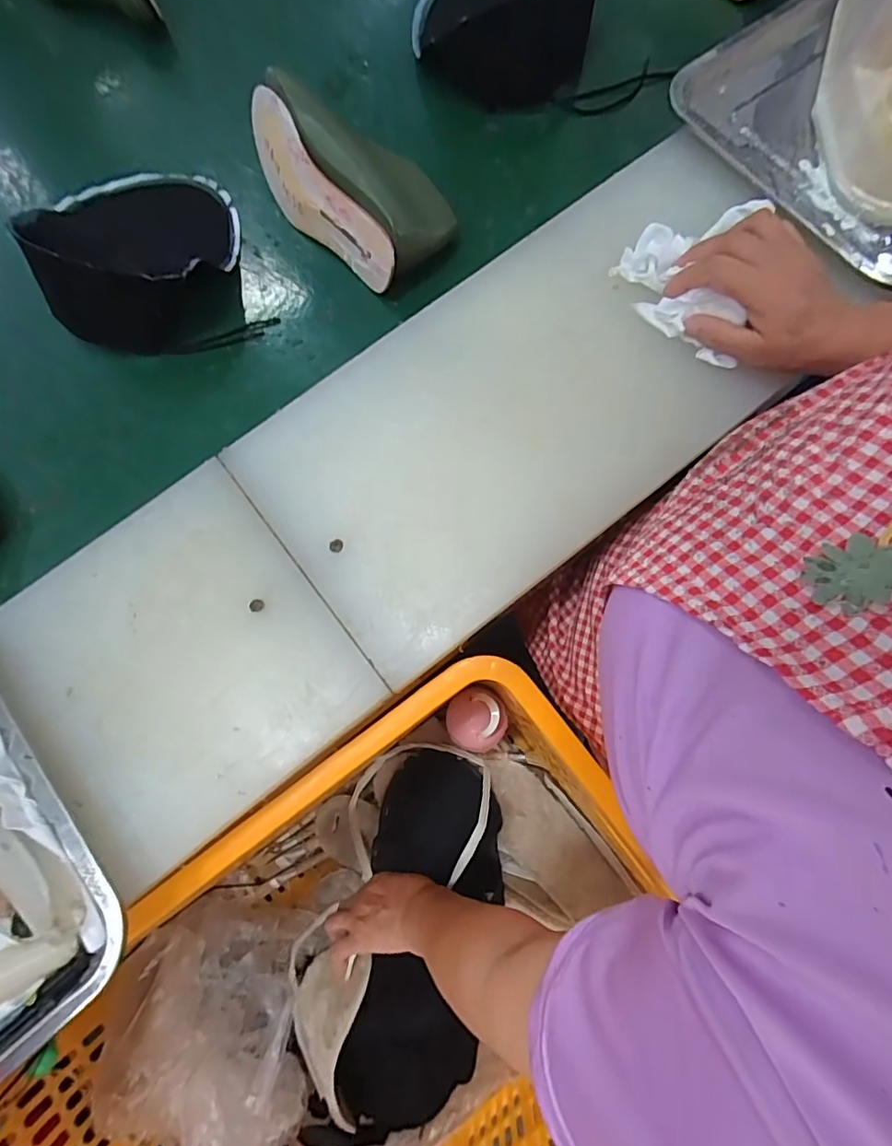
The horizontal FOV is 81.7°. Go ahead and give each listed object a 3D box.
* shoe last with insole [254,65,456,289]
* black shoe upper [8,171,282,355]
[{"bbox_3d":[-0.096,-0.386,0.503,0.234,0.073,0.112,43,82,10],"label":"shoe last with insole"},{"bbox_3d":[-0.291,-0.320,0.487,0.176,0.083,0.210,-19,78,-3],"label":"black shoe upper"}]

